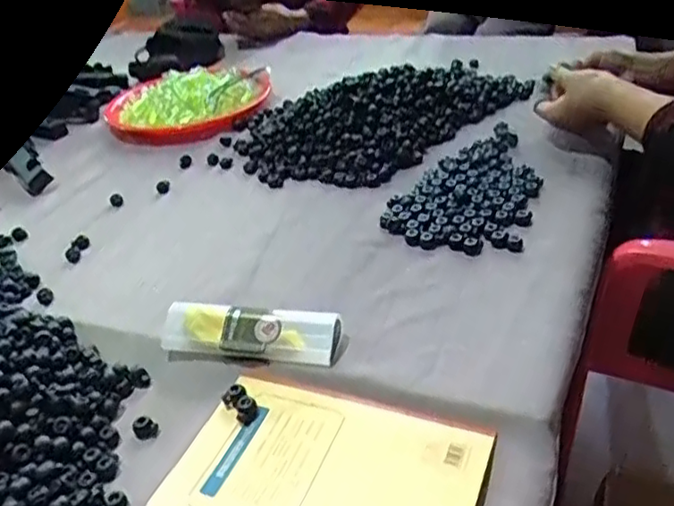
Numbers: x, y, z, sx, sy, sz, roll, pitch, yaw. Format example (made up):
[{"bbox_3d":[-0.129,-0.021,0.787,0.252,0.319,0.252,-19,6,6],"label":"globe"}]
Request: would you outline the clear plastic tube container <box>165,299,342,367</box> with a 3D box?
[{"bbox_3d":[-0.074,0.069,0.550,0.154,0.032,0.038,4,36,16],"label":"clear plastic tube container"}]

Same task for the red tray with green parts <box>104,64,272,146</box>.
[{"bbox_3d":[-0.236,-0.239,1.022,0.226,0.047,0.205,-27,38,-26],"label":"red tray with green parts"}]

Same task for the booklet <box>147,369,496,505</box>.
[{"bbox_3d":[-0.012,0.150,0.449,0.208,0.010,0.138,9,37,23],"label":"booklet"}]

